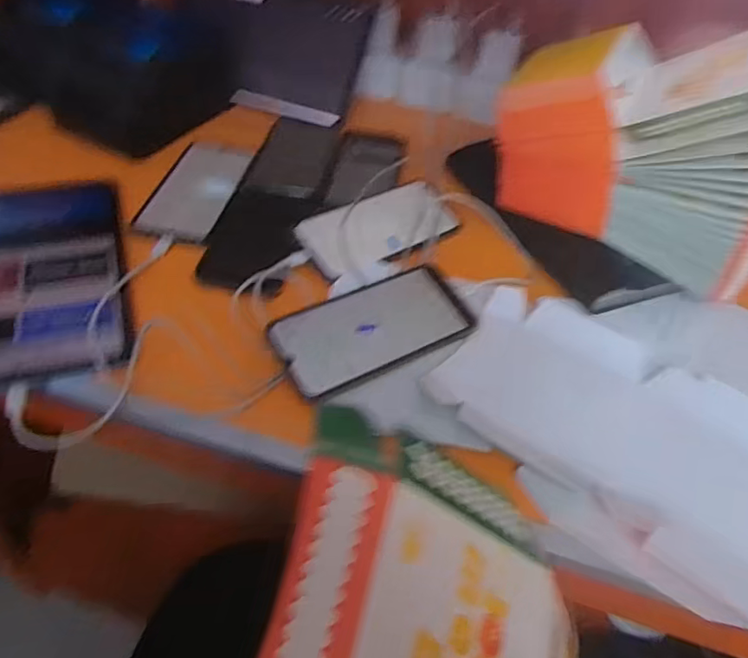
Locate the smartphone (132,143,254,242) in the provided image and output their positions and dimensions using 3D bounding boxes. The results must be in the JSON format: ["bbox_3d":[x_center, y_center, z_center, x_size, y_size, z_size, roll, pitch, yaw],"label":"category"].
[{"bbox_3d":[-0.182,-0.151,0.576,0.072,0.014,0.168,9,47,1],"label":"smartphone"}]

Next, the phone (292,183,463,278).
[{"bbox_3d":[0.007,-0.103,0.549,0.160,0.012,0.072,-27,73,-25],"label":"phone"}]

